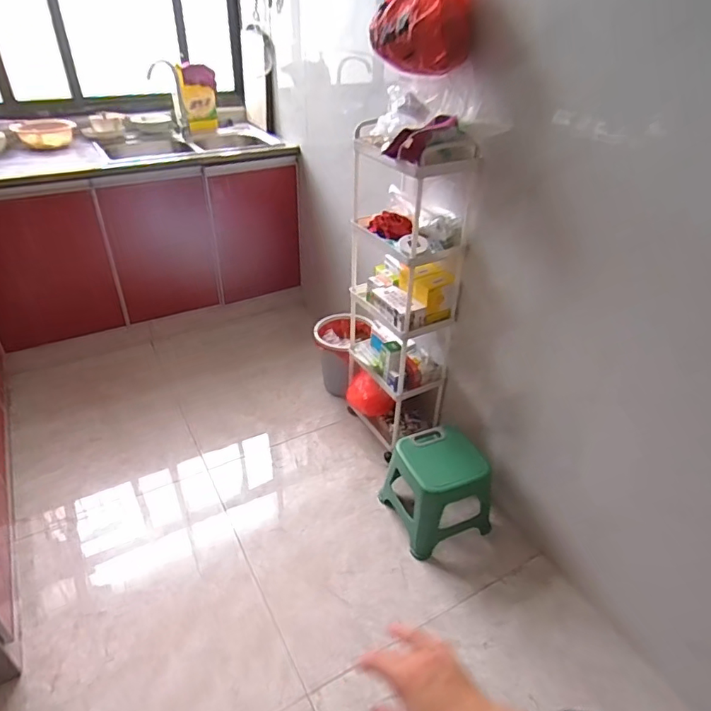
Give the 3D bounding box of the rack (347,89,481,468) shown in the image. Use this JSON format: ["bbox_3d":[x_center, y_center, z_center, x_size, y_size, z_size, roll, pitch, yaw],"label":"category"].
[{"bbox_3d":[0.139,-0.232,1.660,0.252,1.048,0.426,-12,37,-22],"label":"rack"}]

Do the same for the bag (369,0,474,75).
[{"bbox_3d":[0.165,-0.869,1.158,0.234,0.383,0.234,5,34,3],"label":"bag"}]

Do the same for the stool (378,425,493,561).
[{"bbox_3d":[0.257,0.416,1.566,0.262,0.265,0.263,-11,36,-20],"label":"stool"}]

